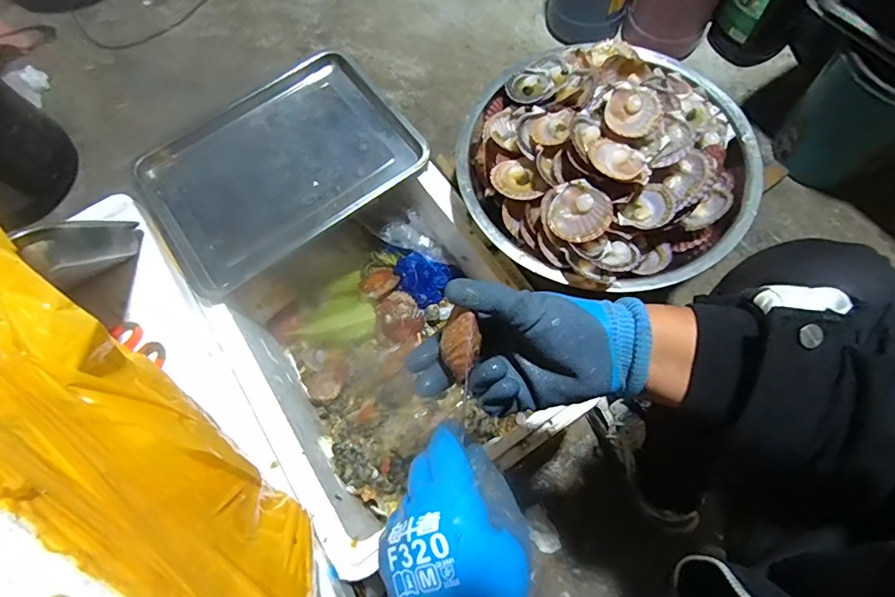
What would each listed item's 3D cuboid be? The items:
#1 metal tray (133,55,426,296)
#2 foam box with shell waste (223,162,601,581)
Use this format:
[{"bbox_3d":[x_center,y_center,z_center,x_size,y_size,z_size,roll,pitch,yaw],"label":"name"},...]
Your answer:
[{"bbox_3d":[-0.261,-0.210,0.734,0.381,0.035,0.299,-35,71,-11],"label":"metal tray"},{"bbox_3d":[-0.091,0.064,0.731,0.385,0.202,0.440,-30,70,-9],"label":"foam box with shell waste"}]

